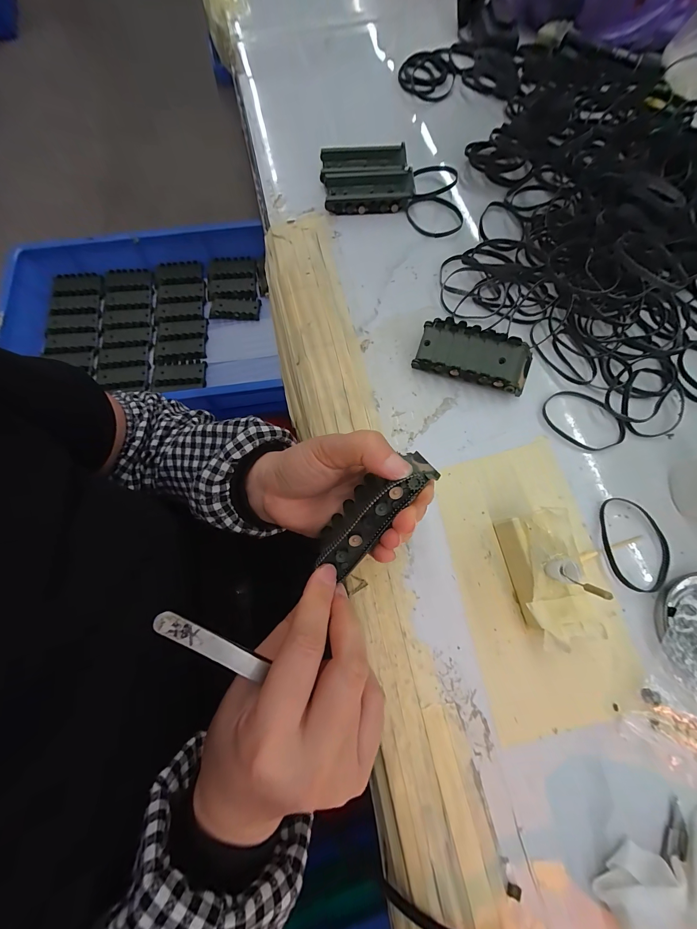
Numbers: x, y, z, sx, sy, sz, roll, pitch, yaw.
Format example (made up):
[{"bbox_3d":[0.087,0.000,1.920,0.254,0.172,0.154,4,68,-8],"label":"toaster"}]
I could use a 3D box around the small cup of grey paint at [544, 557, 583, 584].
[{"bbox_3d":[0.136,0.068,0.200,0.012,0.018,0.015,5,72,2],"label":"small cup of grey paint"}]

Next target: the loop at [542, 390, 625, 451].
[{"bbox_3d":[0.205,-0.039,0.273,0.067,0.004,0.048,32,77,11],"label":"loop"}]

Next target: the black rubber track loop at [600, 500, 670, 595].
[{"bbox_3d":[0.222,0.061,0.241,0.048,0.004,0.070,6,73,4],"label":"black rubber track loop"}]

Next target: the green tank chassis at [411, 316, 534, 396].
[{"bbox_3d":[0.111,-0.096,0.281,0.095,0.026,0.048,21,75,8],"label":"green tank chassis"}]

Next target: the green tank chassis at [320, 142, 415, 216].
[{"bbox_3d":[0.021,-0.327,0.360,0.099,0.018,0.083,-3,73,1],"label":"green tank chassis"}]

